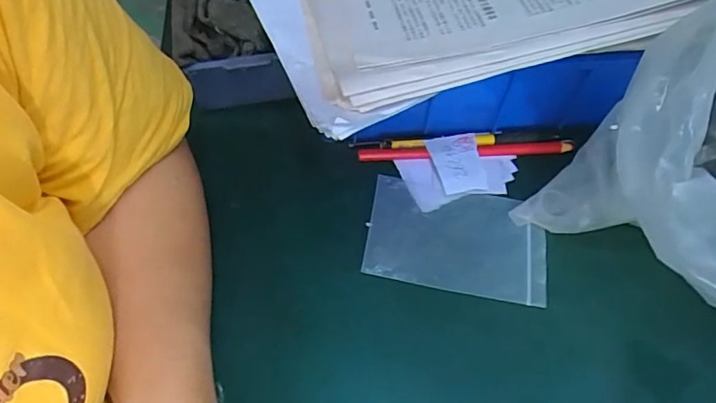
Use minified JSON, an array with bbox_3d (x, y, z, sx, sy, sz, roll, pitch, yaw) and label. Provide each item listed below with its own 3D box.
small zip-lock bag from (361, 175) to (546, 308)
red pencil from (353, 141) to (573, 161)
[{"bbox_3d":[0.069,0.026,0.359,0.122,0.008,0.075,11,62,3],"label":"small zip-lock bag"},{"bbox_3d":[0.084,-0.038,0.397,0.166,0.009,0.010,-2,58,-3],"label":"red pencil"}]

